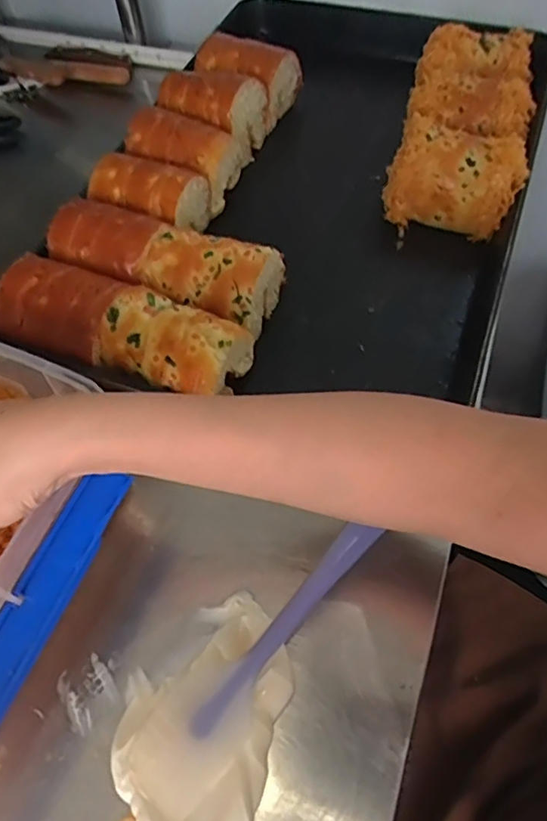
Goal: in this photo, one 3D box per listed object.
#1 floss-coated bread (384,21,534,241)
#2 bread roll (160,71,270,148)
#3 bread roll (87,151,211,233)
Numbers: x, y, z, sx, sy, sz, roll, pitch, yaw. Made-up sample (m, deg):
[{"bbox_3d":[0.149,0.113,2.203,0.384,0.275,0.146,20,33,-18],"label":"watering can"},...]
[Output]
[{"bbox_3d":[0.200,-0.302,0.582,0.124,0.064,0.270,12,62,10],"label":"floss-coated bread"},{"bbox_3d":[-0.068,-0.326,0.615,0.104,0.071,0.087,19,63,14],"label":"bread roll"},{"bbox_3d":[-0.119,-0.202,0.542,0.104,0.060,0.076,13,62,11],"label":"bread roll"}]

